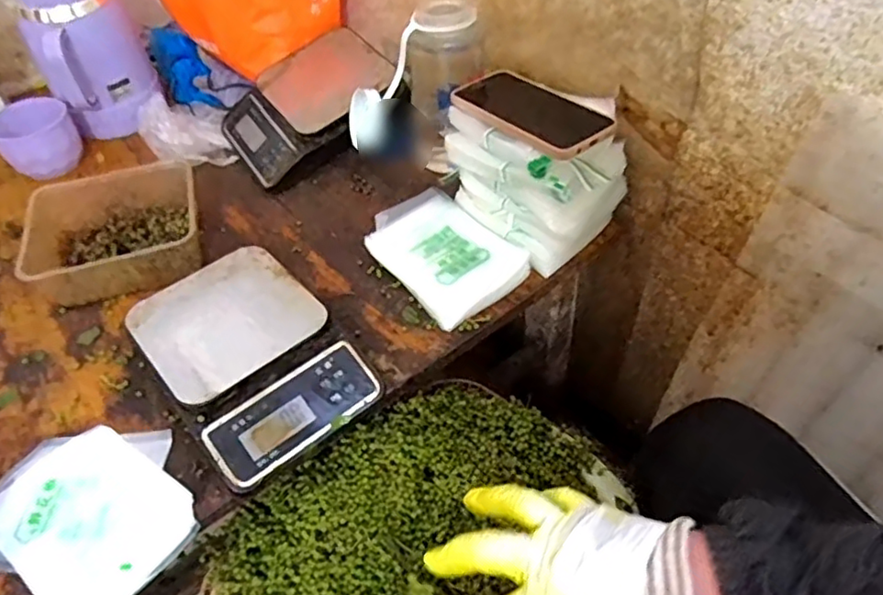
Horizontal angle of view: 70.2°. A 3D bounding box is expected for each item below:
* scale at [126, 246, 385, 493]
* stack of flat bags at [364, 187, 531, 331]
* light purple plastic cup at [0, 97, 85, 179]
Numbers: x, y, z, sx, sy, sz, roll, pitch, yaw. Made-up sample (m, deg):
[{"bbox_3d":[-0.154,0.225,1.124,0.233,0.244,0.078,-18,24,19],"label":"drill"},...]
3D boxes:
[{"bbox_3d":[-0.173,0.049,0.567,0.146,0.047,0.209,-33,55,-23],"label":"scale"},{"bbox_3d":[0.005,-0.047,0.658,0.114,0.037,0.151,-33,55,-23],"label":"stack of flat bags"},{"bbox_3d":[-0.513,-0.200,0.801,0.094,0.067,0.085,-29,53,-21],"label":"light purple plastic cup"}]

